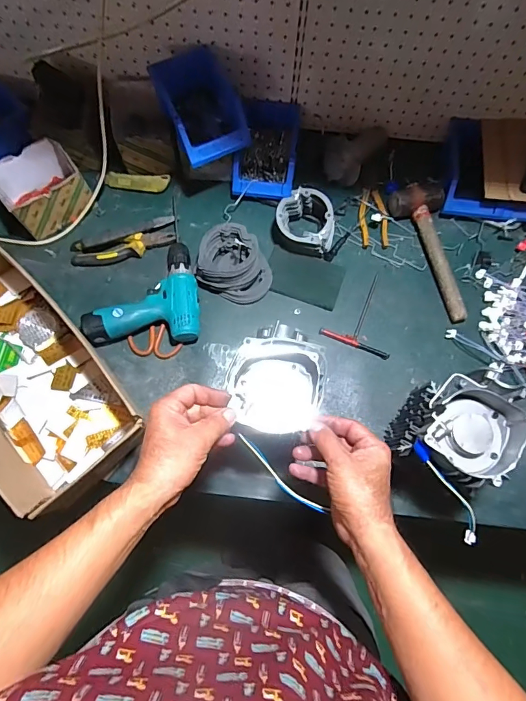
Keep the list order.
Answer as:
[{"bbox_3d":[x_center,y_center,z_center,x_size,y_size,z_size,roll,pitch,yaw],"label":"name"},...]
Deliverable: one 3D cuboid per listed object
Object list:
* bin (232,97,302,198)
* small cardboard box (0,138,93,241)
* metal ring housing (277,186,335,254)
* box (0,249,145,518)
[{"bbox_3d":[0.007,-0.395,0.815,0.120,0.073,0.191,8,73,1],"label":"bin"},{"bbox_3d":[-0.406,-0.299,0.783,0.145,0.083,0.115,-38,78,-12],"label":"small cardboard box"},{"bbox_3d":[0.080,-0.233,0.779,0.107,0.076,0.097,29,74,7],"label":"metal ring housing"},{"bbox_3d":[-0.378,0.027,0.662,0.195,0.140,0.427,-40,78,-12],"label":"box"}]

